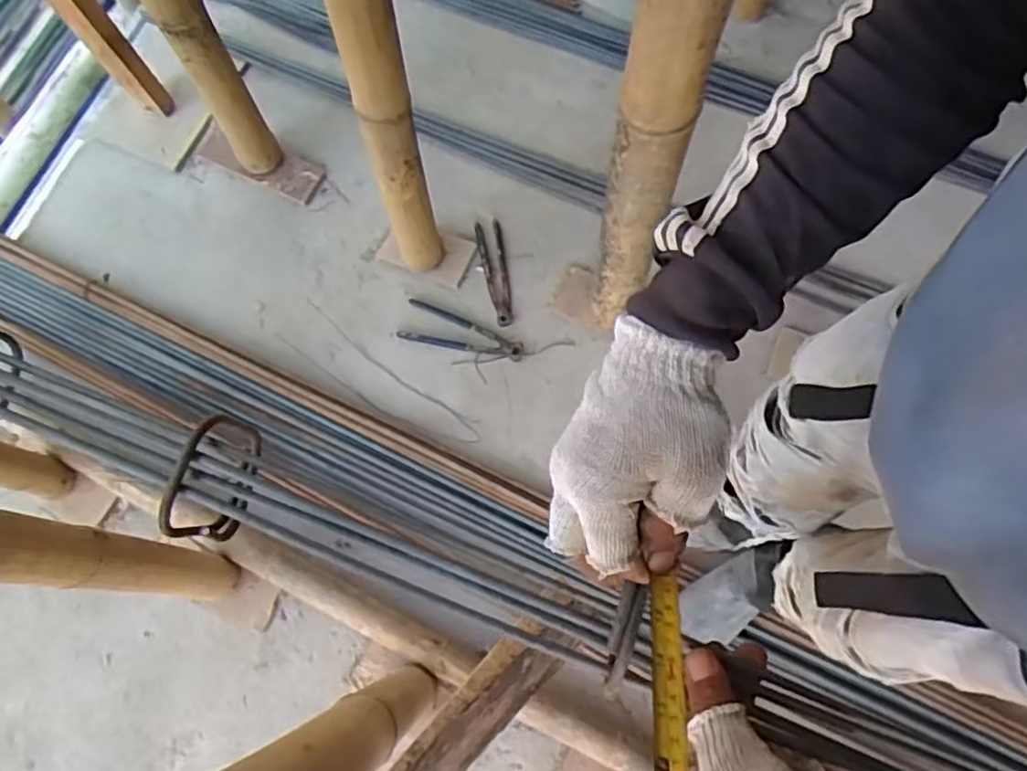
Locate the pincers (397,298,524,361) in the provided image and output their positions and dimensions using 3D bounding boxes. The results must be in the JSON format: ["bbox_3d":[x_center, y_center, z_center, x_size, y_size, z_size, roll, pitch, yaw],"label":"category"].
[{"bbox_3d":[-0.095,-0.095,1.361,0.231,0.014,0.079,17,78,4],"label":"pincers"}]

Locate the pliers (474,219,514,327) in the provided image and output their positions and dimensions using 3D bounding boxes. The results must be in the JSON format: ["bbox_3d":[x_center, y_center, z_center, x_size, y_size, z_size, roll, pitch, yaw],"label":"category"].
[{"bbox_3d":[-0.030,-0.219,1.394,0.050,0.013,0.210,-13,78,-2],"label":"pliers"}]

